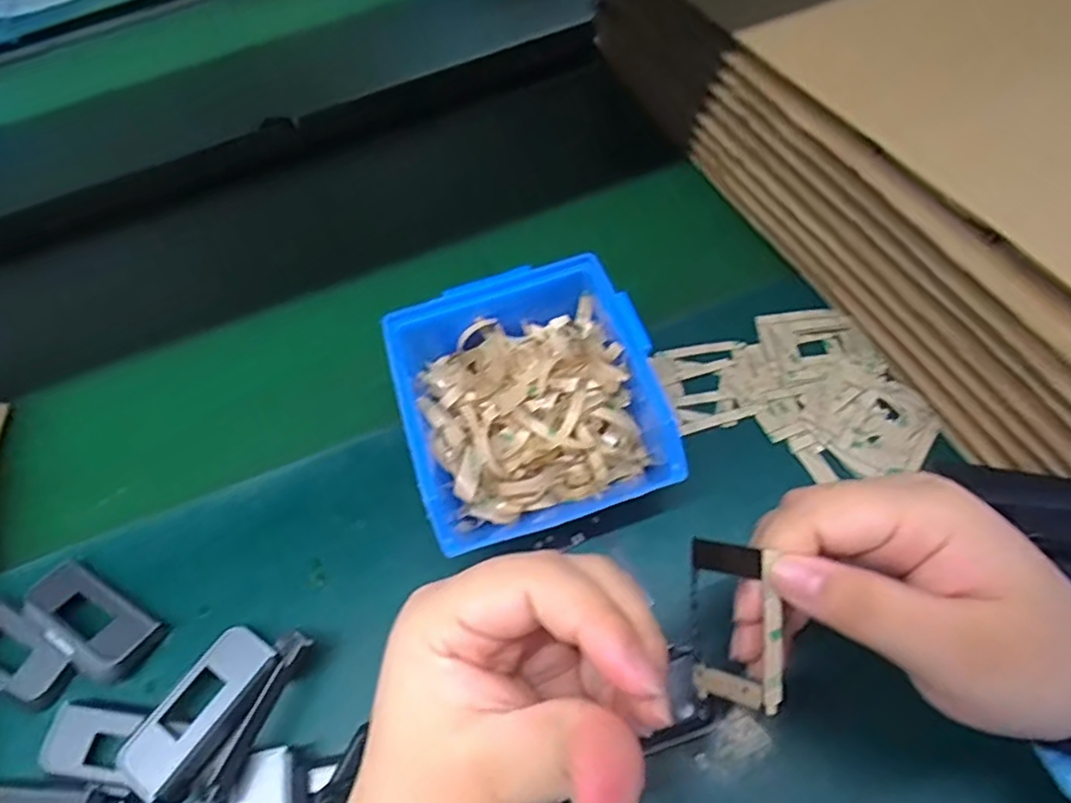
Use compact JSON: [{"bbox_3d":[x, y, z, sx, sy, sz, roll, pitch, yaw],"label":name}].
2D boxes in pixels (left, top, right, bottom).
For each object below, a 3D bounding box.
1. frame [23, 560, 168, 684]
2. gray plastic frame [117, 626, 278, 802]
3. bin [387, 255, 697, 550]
[{"bbox_3d":[-0.230,0.111,0.343,0.073,0.010,0.037,26,65,18],"label":"frame"},{"bbox_3d":[-0.156,0.143,0.314,0.034,0.011,0.074,23,63,21],"label":"gray plastic frame"},{"bbox_3d":[-0.003,0.000,0.356,0.125,0.058,0.142,-18,59,-3],"label":"bin"}]

